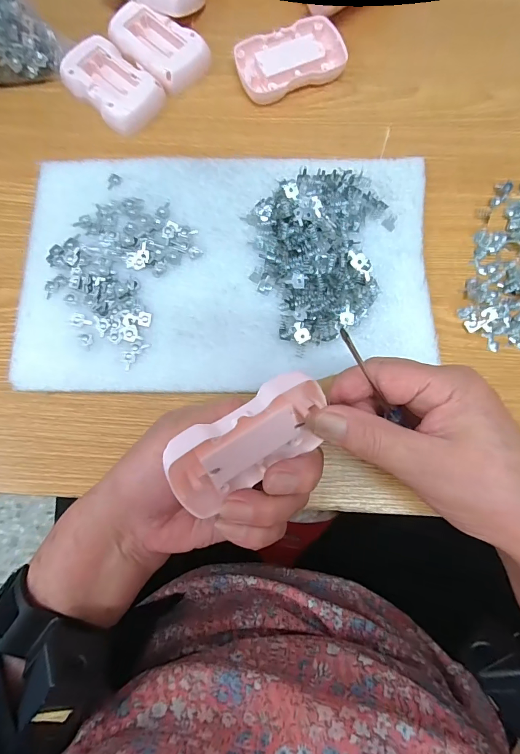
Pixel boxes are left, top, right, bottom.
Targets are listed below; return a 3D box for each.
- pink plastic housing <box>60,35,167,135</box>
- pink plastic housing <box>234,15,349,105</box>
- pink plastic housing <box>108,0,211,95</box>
[{"bbox_3d":[-0.122,-0.244,0.322,0.084,0.016,0.053,44,83,8],"label":"pink plastic housing"},{"bbox_3d":[0.025,-0.269,0.327,0.088,0.016,0.052,-23,80,-3],"label":"pink plastic housing"},{"bbox_3d":[-0.088,-0.284,0.330,0.085,0.016,0.050,43,83,7],"label":"pink plastic housing"}]

